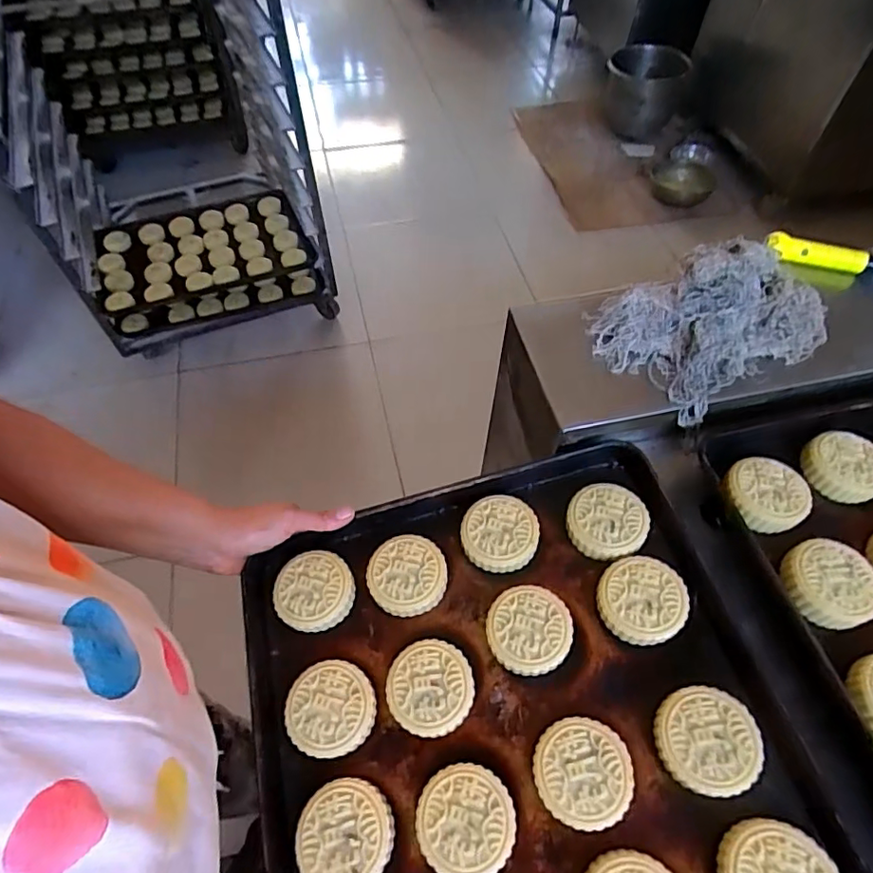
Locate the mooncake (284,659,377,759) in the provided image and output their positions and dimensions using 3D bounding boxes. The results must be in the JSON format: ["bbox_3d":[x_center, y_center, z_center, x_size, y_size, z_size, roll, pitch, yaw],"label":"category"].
[{"bbox_3d":[-0.086,0.222,0.449,0.071,0.019,0.067,-20,57,-14],"label":"mooncake"}]

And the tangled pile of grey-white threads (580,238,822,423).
[{"bbox_3d":[0.288,-0.124,0.582,0.223,0.073,0.152,-24,58,-17],"label":"tangled pile of grey-white threads"}]

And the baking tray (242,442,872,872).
[{"bbox_3d":[0.081,0.298,0.392,0.399,0.036,0.576,-16,58,-2],"label":"baking tray"}]

